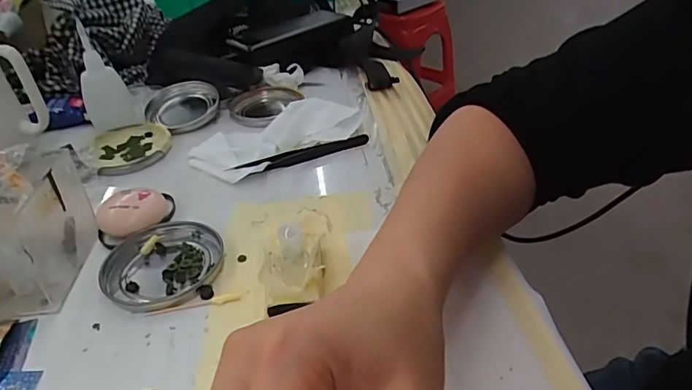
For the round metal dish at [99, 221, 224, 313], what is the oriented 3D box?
[{"bbox_3d":[-0.124,0.047,0.336,0.078,0.010,0.075,-3,35,2],"label":"round metal dish"}]

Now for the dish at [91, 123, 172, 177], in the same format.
[{"bbox_3d":[-0.207,-0.049,0.476,0.070,0.010,0.080,-24,40,-25],"label":"dish"}]

